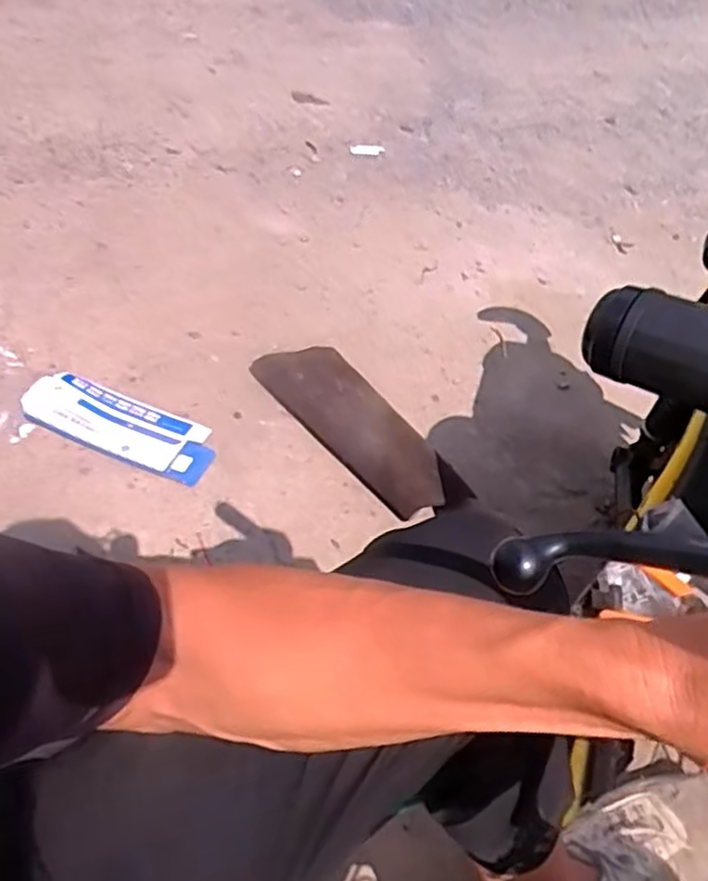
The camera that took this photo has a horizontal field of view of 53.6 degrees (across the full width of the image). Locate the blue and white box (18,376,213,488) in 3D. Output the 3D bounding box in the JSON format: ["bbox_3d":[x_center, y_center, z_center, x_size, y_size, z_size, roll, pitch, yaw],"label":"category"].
[{"bbox_3d":[-0.478,-0.034,1.443,0.399,0.030,0.156,23,51,4],"label":"blue and white box"}]

